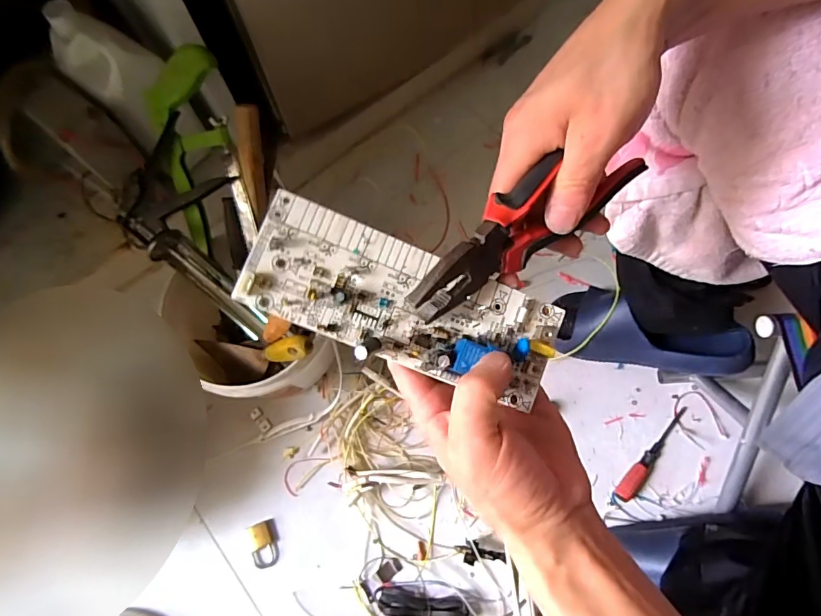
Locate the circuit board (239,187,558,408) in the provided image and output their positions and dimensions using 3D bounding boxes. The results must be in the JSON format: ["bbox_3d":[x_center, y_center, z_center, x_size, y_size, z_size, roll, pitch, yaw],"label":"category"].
[{"bbox_3d":[-0.002,-0.004,0.277,0.187,0.023,0.068,21,72,-6],"label":"circuit board"}]

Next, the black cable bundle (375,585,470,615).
[{"bbox_3d":[0.015,0.391,0.609,0.121,0.016,0.035,2,70,3],"label":"black cable bundle"}]

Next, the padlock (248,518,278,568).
[{"bbox_3d":[-0.207,0.334,0.653,0.033,0.014,0.060,-13,70,-2],"label":"padlock"}]

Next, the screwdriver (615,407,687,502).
[{"bbox_3d":[0.351,0.206,0.662,0.025,0.019,0.166,41,77,15],"label":"screwdriver"}]

